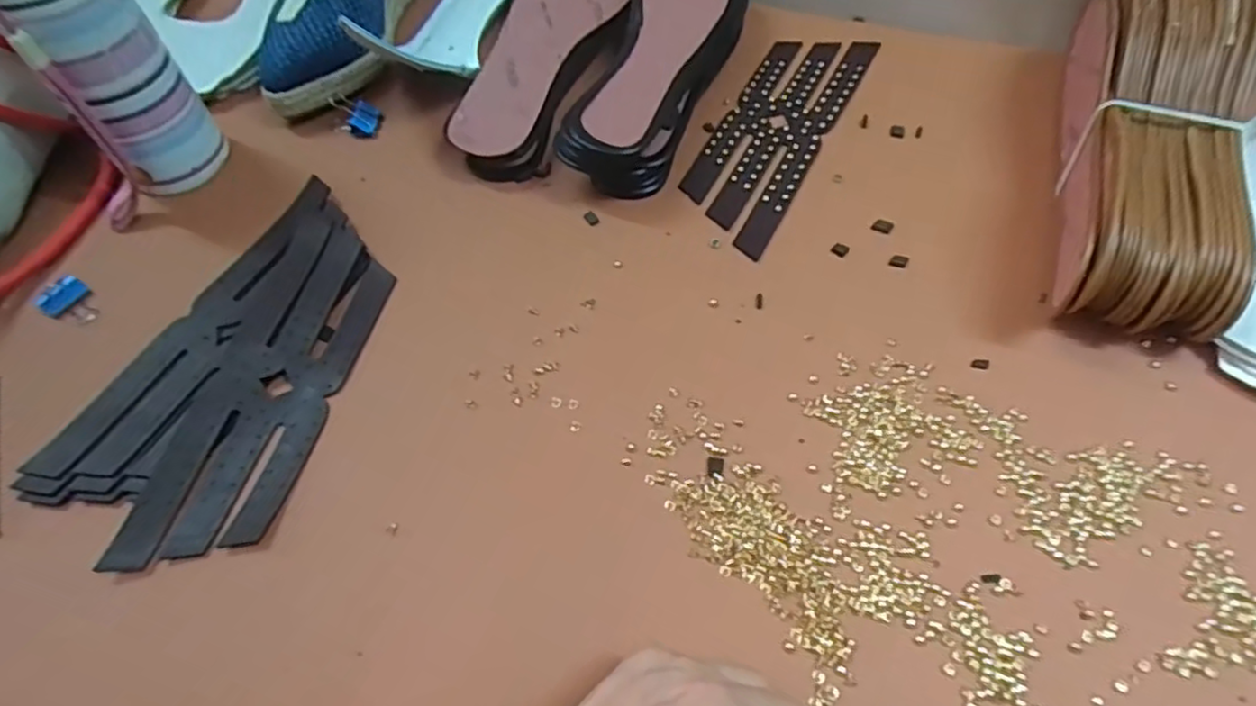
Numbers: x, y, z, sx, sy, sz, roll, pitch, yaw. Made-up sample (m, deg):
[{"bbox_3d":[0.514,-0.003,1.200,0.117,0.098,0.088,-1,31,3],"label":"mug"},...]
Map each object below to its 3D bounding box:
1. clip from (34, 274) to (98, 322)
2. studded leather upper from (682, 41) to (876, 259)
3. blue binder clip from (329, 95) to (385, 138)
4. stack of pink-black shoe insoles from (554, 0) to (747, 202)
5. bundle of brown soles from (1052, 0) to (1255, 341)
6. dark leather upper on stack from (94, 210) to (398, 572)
[{"bbox_3d":[-0.326,-0.029,0.401,0.027,0.019,0.026,31,66,20],"label":"clip"},{"bbox_3d":[0.100,-0.154,0.467,0.069,0.005,0.209,24,64,17],"label":"studded leather upper"},{"bbox_3d":[-0.190,-0.166,0.480,0.029,0.020,0.022,17,62,13],"label":"blue binder clip"},{"bbox_3d":[0.024,-0.195,0.465,0.073,0.054,0.216,16,62,13],"label":"stack of pink-black shoe insoles"},{"bbox_3d":[0.296,-0.120,0.390,0.083,0.082,0.241,16,62,13],"label":"bundle of brown soles"},{"bbox_3d":[-0.193,0.016,0.374,0.070,0.011,0.207,11,61,10],"label":"dark leather upper on stack"}]

